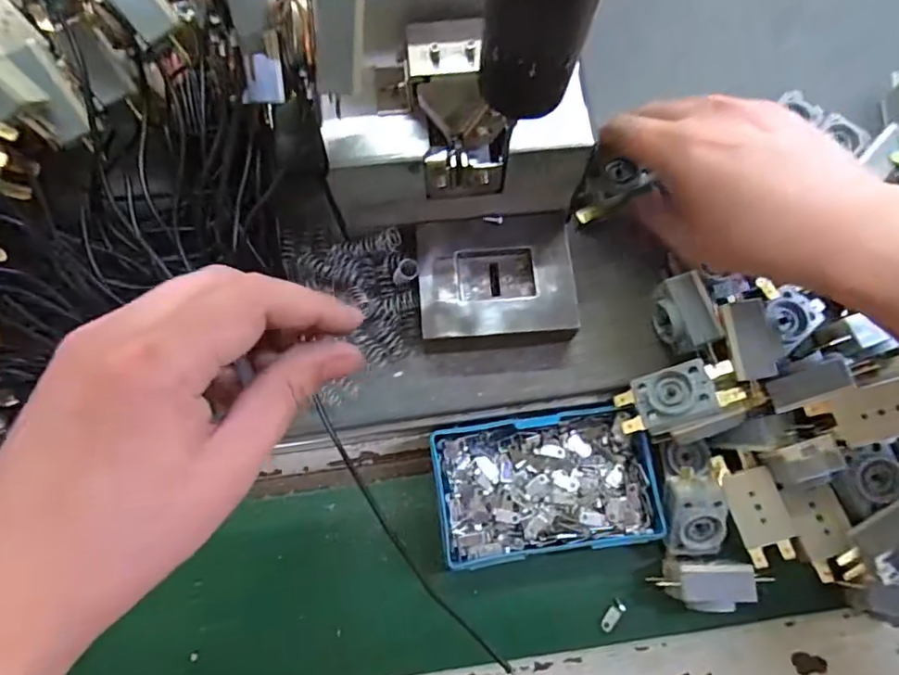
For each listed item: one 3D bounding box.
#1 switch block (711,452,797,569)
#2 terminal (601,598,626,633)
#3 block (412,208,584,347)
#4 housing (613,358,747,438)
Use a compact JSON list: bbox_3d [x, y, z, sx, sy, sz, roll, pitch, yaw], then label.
[{"bbox_3d":[0.161,0.090,0.300,0.028,0.013,0.061,-20,76,-7],"label":"switch block"},{"bbox_3d":[0.087,0.149,0.304,0.006,0.004,0.017,32,76,7],"label":"terminal"},{"bbox_3d":[0.024,-0.029,0.306,0.079,0.023,0.067,-4,75,-2],"label":"block"},{"bbox_3d":[0.114,0.030,0.289,0.059,0.016,0.029,-22,73,22],"label":"housing"}]

